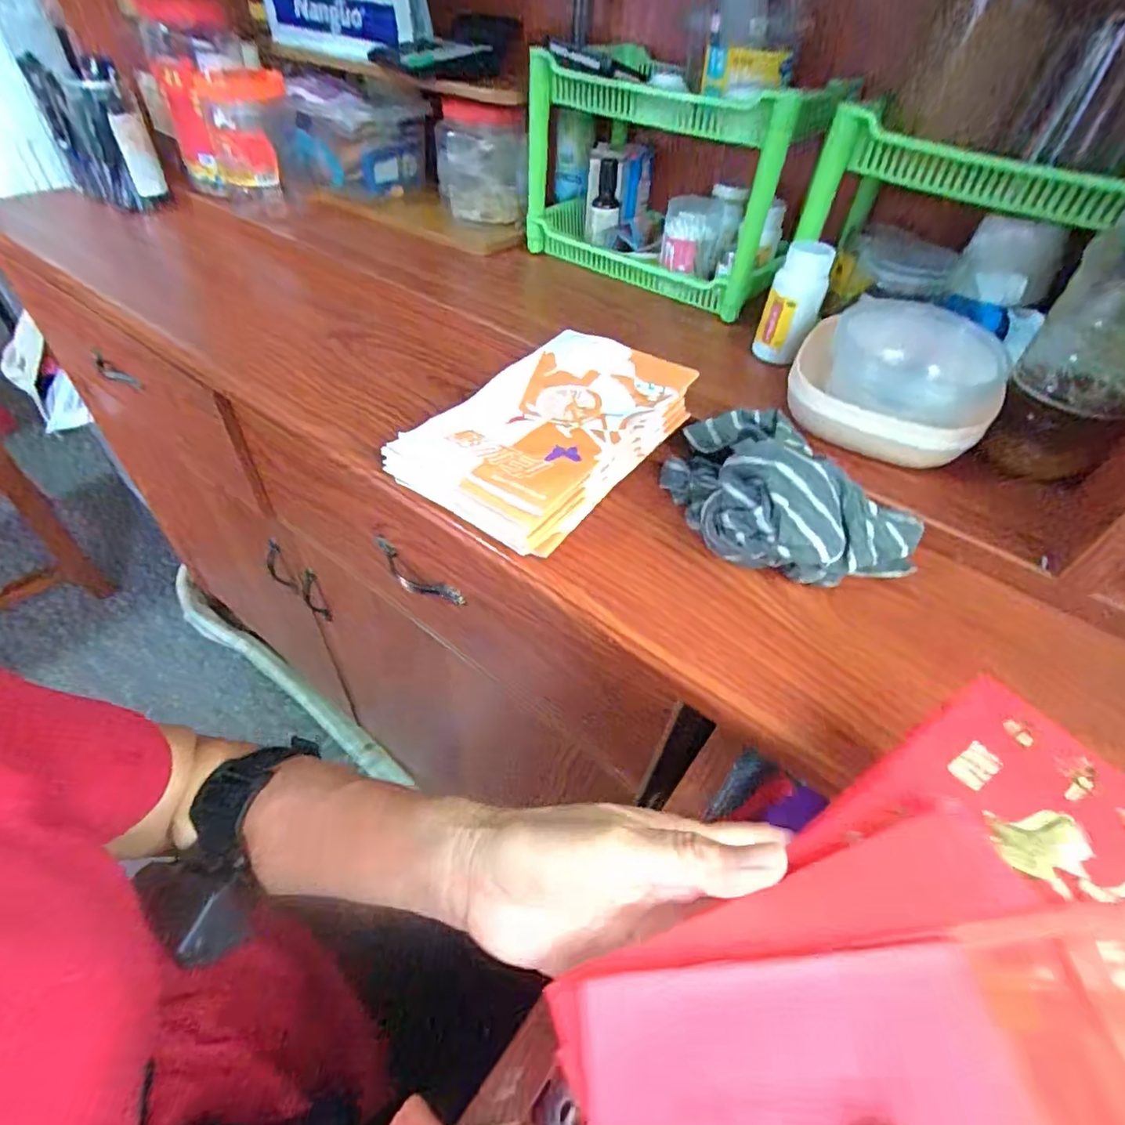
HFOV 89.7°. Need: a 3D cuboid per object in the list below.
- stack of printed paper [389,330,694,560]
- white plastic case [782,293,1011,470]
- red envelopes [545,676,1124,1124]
[{"bbox_3d":[-0.011,-0.096,0.419,0.132,0.041,0.199,32,53,22],"label":"stack of printed paper"},{"bbox_3d":[0.237,-0.128,0.414,0.125,0.086,0.083,16,48,10],"label":"white plastic case"},{"bbox_3d":[0.127,0.158,0.182,0.242,0.029,0.159,-23,56,-16],"label":"red envelopes"}]

